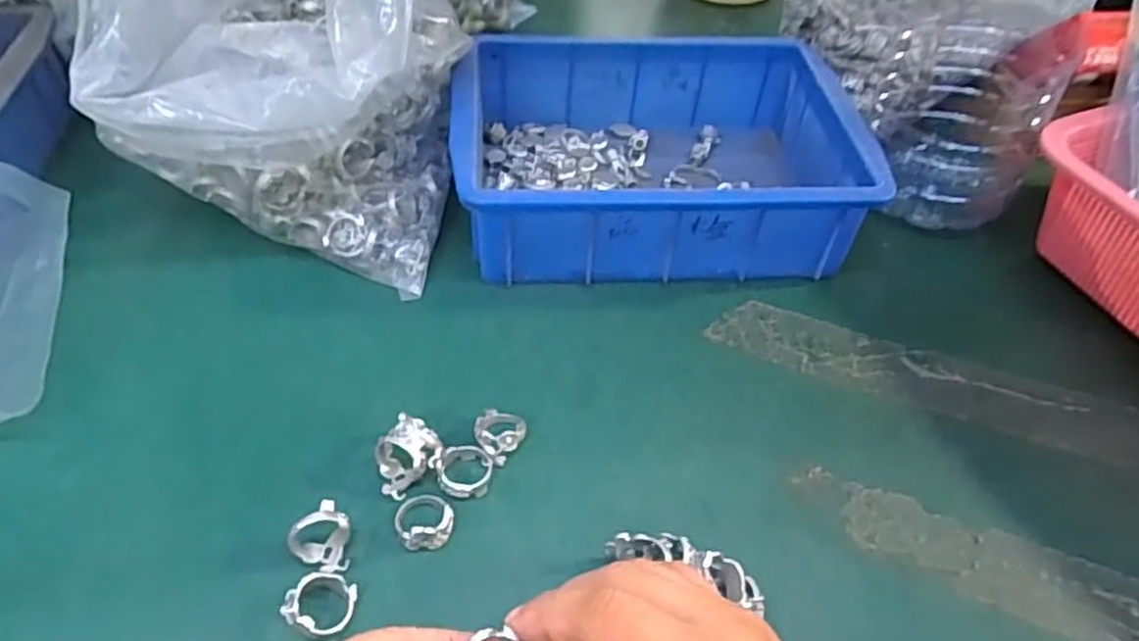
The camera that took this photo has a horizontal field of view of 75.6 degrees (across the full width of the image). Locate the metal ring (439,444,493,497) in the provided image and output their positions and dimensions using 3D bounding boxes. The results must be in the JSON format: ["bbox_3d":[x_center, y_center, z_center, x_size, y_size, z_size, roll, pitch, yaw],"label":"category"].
[{"bbox_3d":[-0.048,0.069,0.343,0.023,0.011,0.026,11,47,5],"label":"metal ring"}]

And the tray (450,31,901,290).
[{"bbox_3d":[0.050,-0.104,0.470,0.233,0.077,0.171,0,47,-5],"label":"tray"}]

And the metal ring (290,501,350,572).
[{"bbox_3d":[-0.103,0.094,0.310,0.024,0.022,0.021,-31,56,-29],"label":"metal ring"}]

